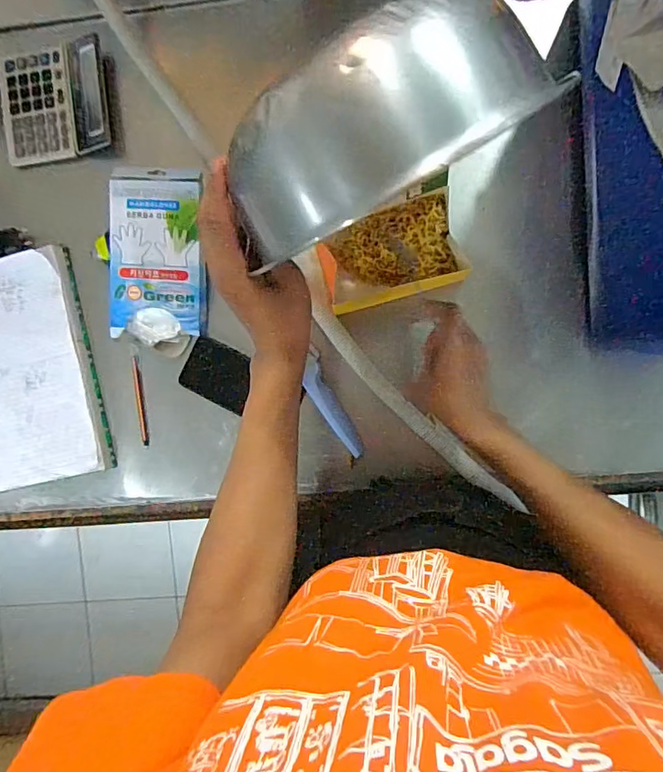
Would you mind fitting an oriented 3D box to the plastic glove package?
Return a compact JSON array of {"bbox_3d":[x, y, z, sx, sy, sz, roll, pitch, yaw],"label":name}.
[{"bbox_3d":[-0.224,-0.167,0.644,0.118,0.048,0.211,3,90,6],"label":"plastic glove package"}]

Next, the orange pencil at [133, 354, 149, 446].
[{"bbox_3d":[-0.261,0.021,0.684,0.011,0.012,0.121,-5,89,6],"label":"orange pencil"}]

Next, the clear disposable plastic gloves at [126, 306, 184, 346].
[{"bbox_3d":[-0.233,-0.078,0.662,0.064,0.032,0.047,8,90,6],"label":"clear disposable plastic gloves"}]

